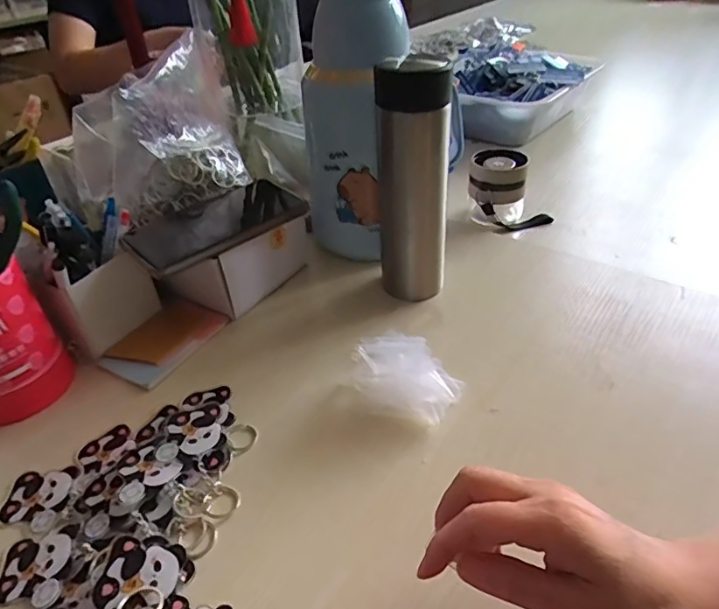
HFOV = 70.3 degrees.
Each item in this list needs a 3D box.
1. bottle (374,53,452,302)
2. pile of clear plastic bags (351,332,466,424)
[{"bbox_3d":[0.048,-0.104,0.466,0.052,0.214,0.055,-33,47,-32],"label":"bottle"},{"bbox_3d":[0.034,0.057,0.402,0.091,0.051,0.049,8,40,14],"label":"pile of clear plastic bags"}]

